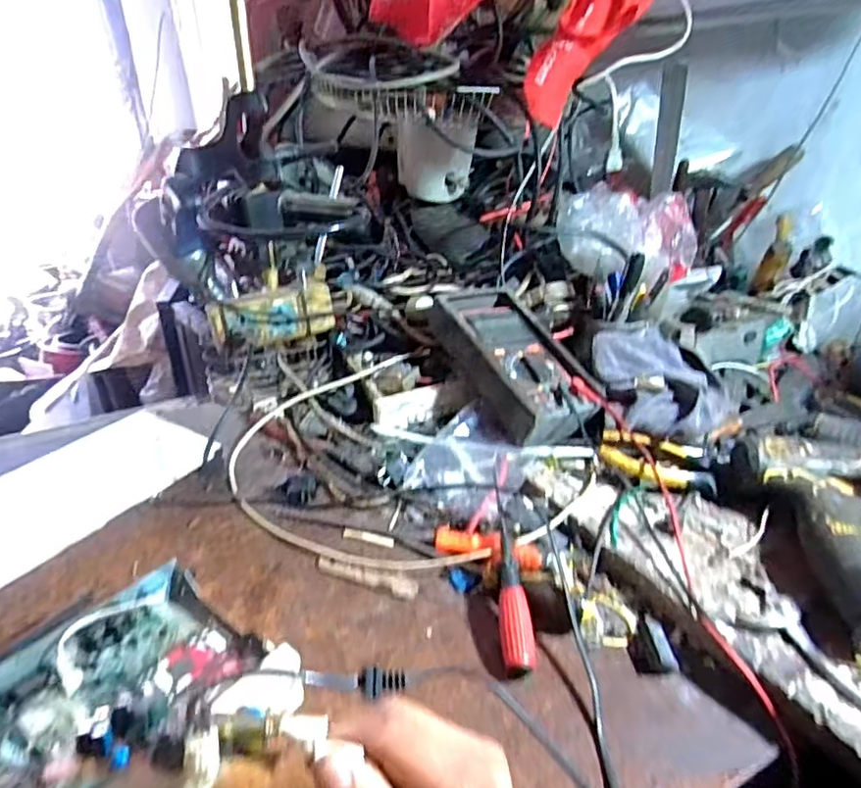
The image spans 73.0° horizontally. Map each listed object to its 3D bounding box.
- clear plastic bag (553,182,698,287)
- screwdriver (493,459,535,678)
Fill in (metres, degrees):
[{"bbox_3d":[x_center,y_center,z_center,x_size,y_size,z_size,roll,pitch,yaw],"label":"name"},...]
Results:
[{"bbox_3d":[0.254,-0.209,0.767,0.134,0.088,0.145,-26,43,-32],"label":"clear plastic bag"},{"bbox_3d":[0.062,0.129,0.471,0.022,0.027,0.191,0,35,0],"label":"screwdriver"}]

